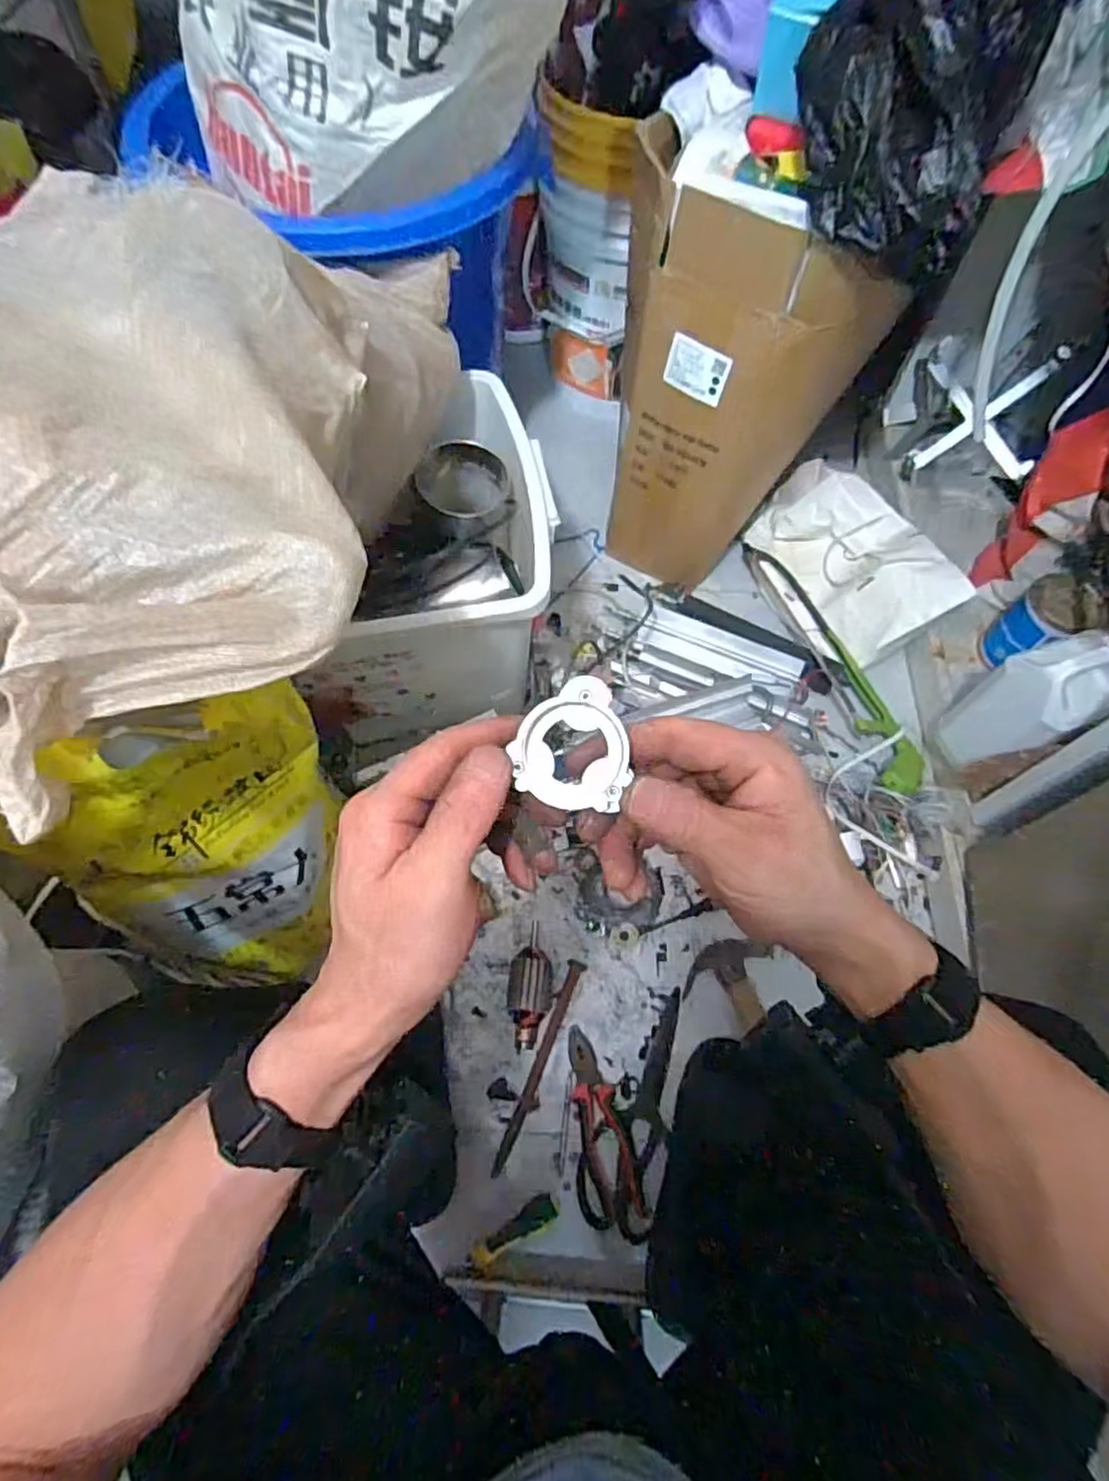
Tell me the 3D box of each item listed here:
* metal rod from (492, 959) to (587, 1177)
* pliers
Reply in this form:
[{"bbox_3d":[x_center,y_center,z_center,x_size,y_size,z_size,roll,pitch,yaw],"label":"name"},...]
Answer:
[{"bbox_3d":[-0.018,0.382,0.809,0.018,0.017,0.249,22,65,9],"label":"metal rod"},{"bbox_3d":[0.049,0.444,0.770,0.067,0.014,0.211,-11,65,-6],"label":"pliers"}]

